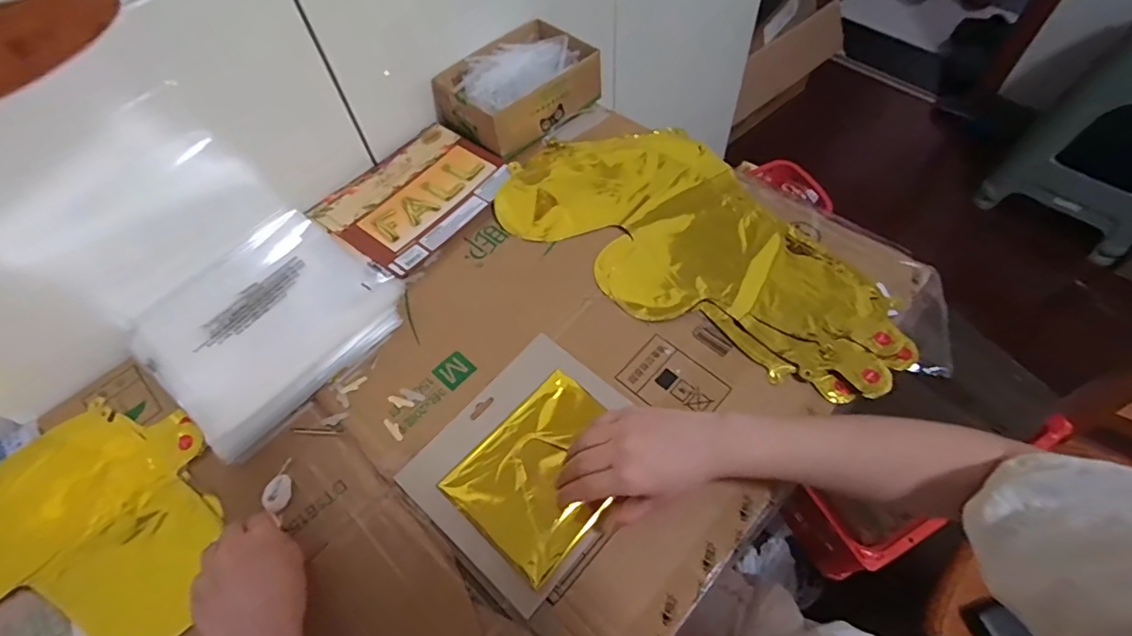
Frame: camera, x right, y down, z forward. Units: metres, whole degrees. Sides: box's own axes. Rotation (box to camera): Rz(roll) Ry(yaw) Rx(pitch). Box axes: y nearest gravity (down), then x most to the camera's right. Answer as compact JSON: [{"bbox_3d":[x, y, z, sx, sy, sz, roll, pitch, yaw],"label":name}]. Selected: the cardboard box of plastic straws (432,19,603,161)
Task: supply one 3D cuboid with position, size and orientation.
[{"bbox_3d":[-0.058,-0.304,0.694,0.144,0.062,0.193,38,68,25],"label":"cardboard box of plastic straws"}]

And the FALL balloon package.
[{"bbox_3d":[-0.185,-0.152,0.647,0.168,0.013,0.204,35,66,23],"label":"FALL balloon package"}]

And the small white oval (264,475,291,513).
[{"bbox_3d":[-0.253,0.153,0.467,0.021,0.004,0.032,2,49,-11],"label":"small white oval"}]

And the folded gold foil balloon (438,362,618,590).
[{"bbox_3d":[-0.016,0.131,0.467,0.117,0.016,0.149,37,67,24],"label":"folded gold foil balloon"}]

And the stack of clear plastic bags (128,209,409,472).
[{"bbox_3d":[-0.308,0.001,0.552,0.213,0.030,0.224,32,65,22],"label":"stack of clear plastic bags"}]

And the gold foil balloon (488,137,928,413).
[{"bbox_3d":[0.141,-0.089,0.578,0.449,0.017,0.221,37,67,24],"label":"gold foil balloon"}]

